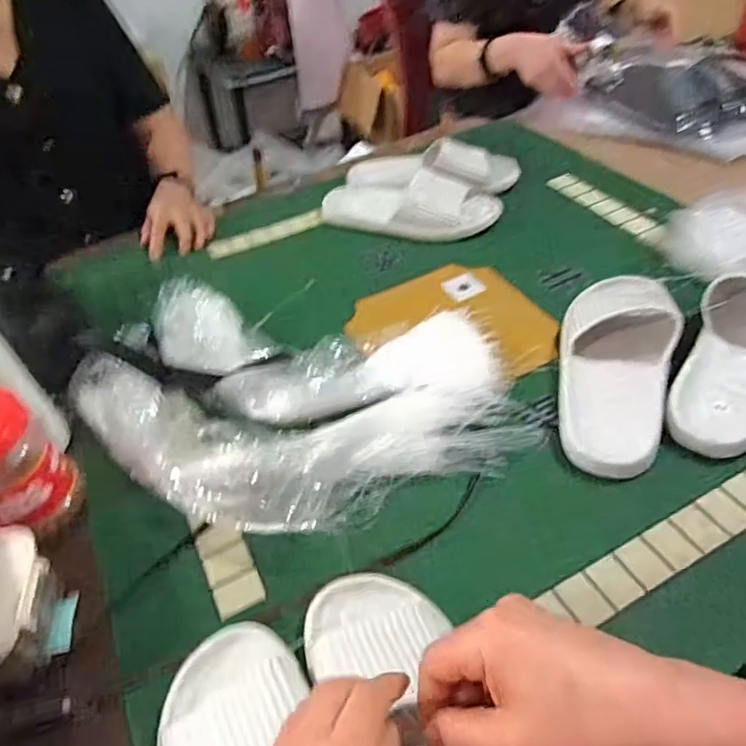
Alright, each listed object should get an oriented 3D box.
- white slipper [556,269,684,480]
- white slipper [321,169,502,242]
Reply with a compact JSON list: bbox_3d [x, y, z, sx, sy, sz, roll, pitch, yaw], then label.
[{"bbox_3d":[0.249,-0.019,0.595,0.104,0.066,0.258,10,46,15],"label":"white slipper"},{"bbox_3d":[0.054,-0.254,0.861,0.263,0.059,0.109,13,47,18],"label":"white slipper"}]

